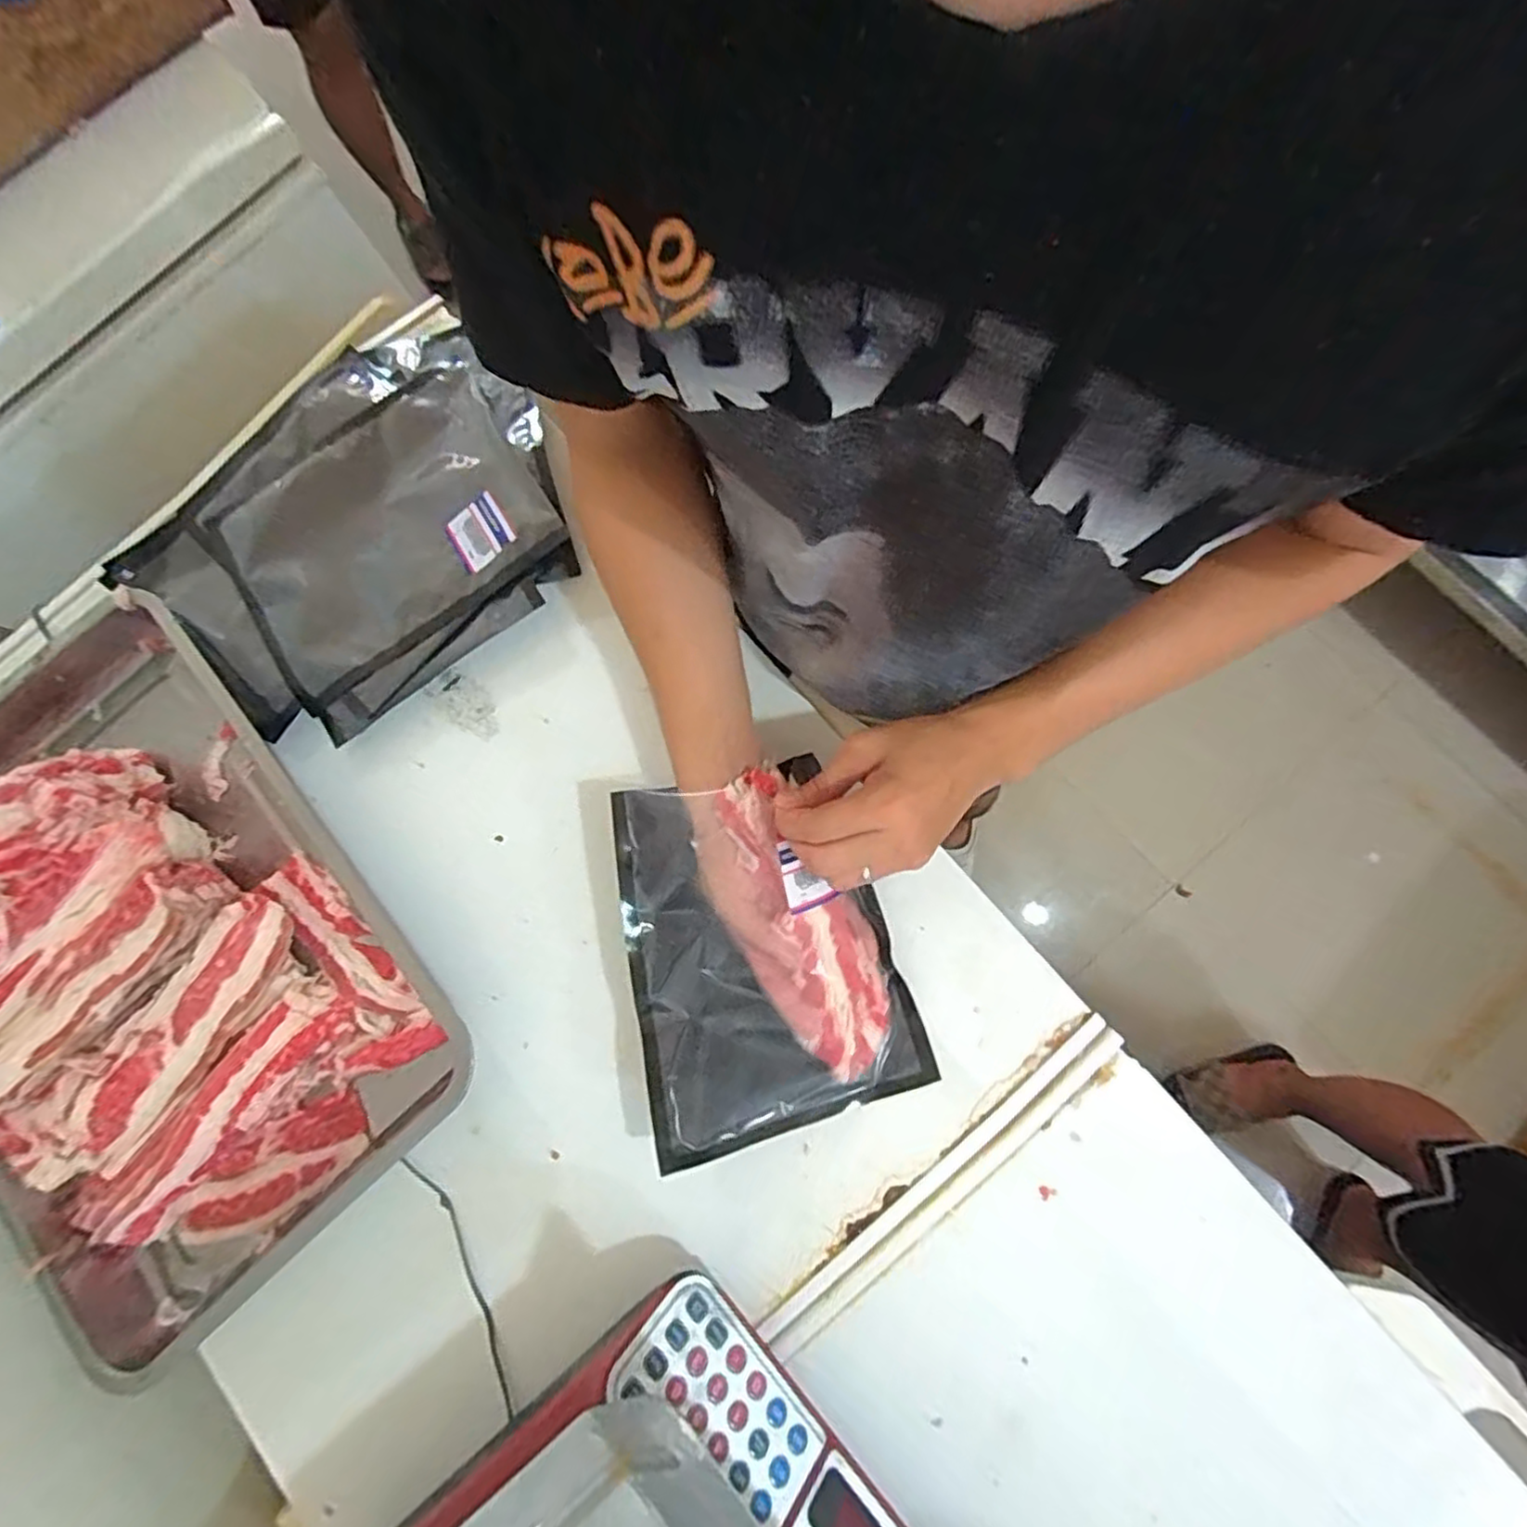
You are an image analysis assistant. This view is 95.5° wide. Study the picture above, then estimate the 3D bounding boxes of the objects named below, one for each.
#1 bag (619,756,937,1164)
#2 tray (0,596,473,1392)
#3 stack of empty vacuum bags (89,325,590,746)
[{"bbox_3d":[-0.001,0.125,0.459,0.185,0.044,0.239,-13,89,-6],"label":"bag"},{"bbox_3d":[-0.470,0.146,0.499,0.331,0.104,0.482,-41,81,-1],"label":"tray"},{"bbox_3d":[-0.325,-0.184,0.561,0.322,0.026,0.270,-40,80,1],"label":"stack of empty vacuum bags"}]

